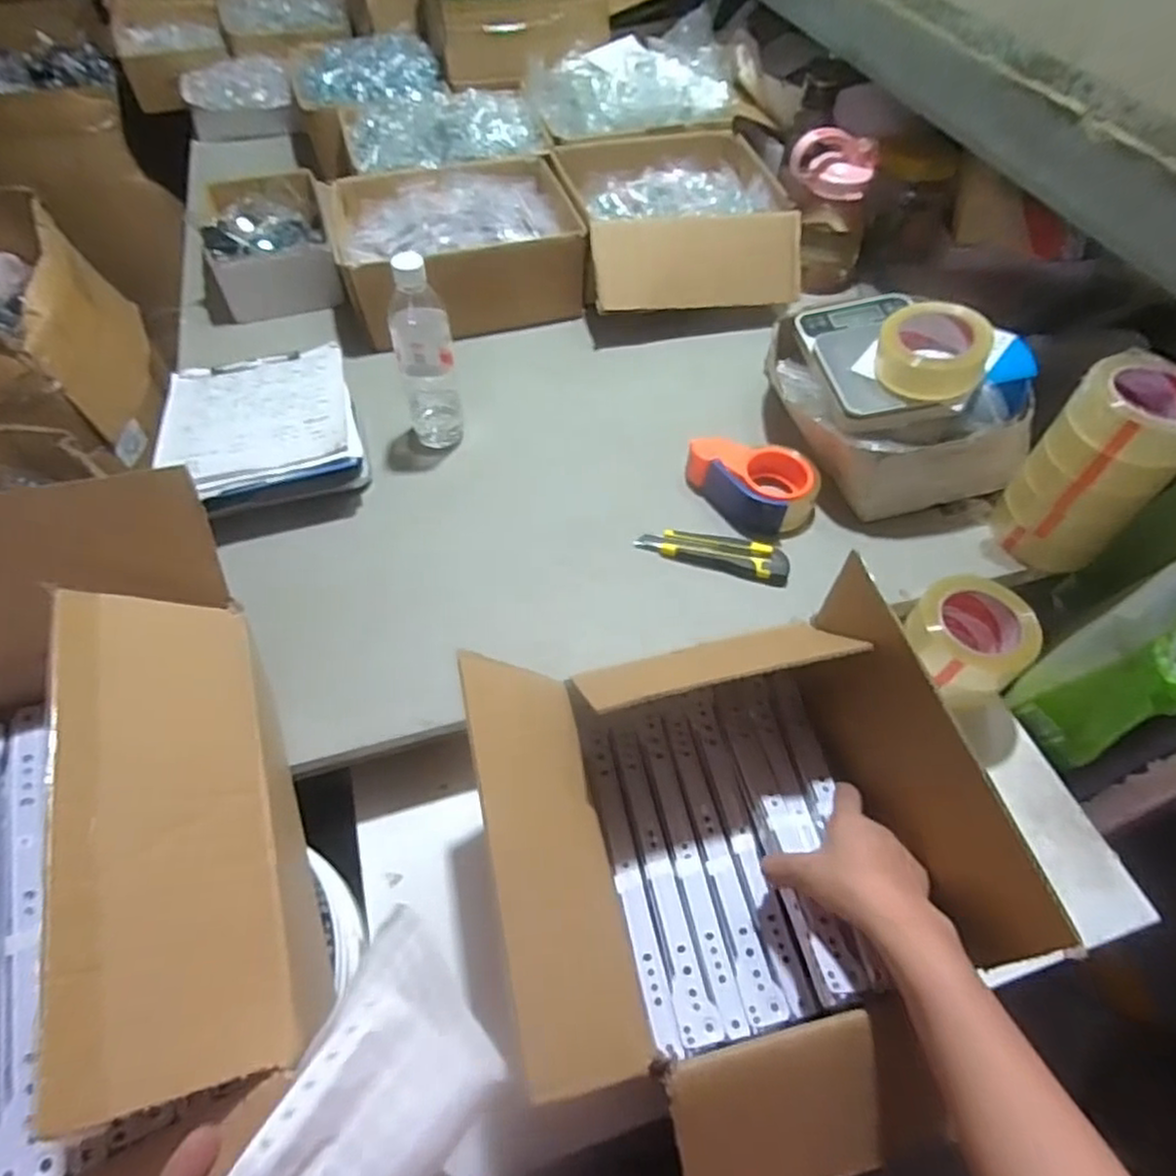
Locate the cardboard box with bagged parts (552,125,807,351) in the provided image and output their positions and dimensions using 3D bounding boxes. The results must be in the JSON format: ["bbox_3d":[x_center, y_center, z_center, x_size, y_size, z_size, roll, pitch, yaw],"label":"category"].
[{"bbox_3d":[0.123,-0.551,1.045,0.310,0.130,0.364,-9,55,-7],"label":"cardboard box with bagged parts"}]

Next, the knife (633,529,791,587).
[{"bbox_3d":[0.140,-0.039,0.765,0.166,0.024,0.043,16,56,10],"label":"knife"}]

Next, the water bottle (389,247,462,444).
[{"bbox_3d":[-0.187,-0.261,0.789,0.065,0.231,0.055,-13,56,-10],"label":"water bottle"}]

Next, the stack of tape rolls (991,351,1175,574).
[{"bbox_3d":[0.524,-0.120,0.712,0.099,0.200,0.111,-17,57,-13],"label":"stack of tape rolls"}]

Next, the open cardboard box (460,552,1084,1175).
[{"bbox_3d":[0.104,0.212,0.523,0.334,0.192,0.377,-10,56,-8],"label":"open cardboard box"}]

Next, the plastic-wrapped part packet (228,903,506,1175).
[{"bbox_3d":[-0.101,0.238,0.297,0.076,0.022,0.134,39,66,-7],"label":"plastic-wrapped part packet"}]

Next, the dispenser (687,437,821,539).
[{"bbox_3d":[0.185,-0.116,0.793,0.154,0.053,0.095,16,56,10],"label":"dispenser"}]

